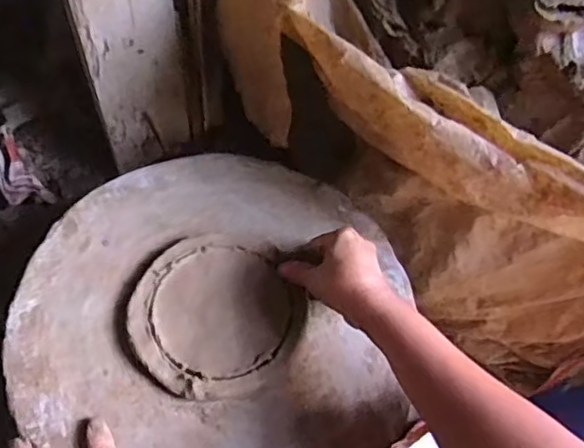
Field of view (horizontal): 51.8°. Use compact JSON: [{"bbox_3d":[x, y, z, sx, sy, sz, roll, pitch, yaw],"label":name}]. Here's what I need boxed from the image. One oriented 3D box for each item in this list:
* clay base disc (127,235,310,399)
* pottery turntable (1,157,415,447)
[{"bbox_3d":[-0.066,0.077,0.526,0.141,0.011,0.142,2,59,-3],"label":"clay base disc"},{"bbox_3d":[-0.062,0.079,0.537,0.347,0.029,0.326,31,62,14],"label":"pottery turntable"}]

